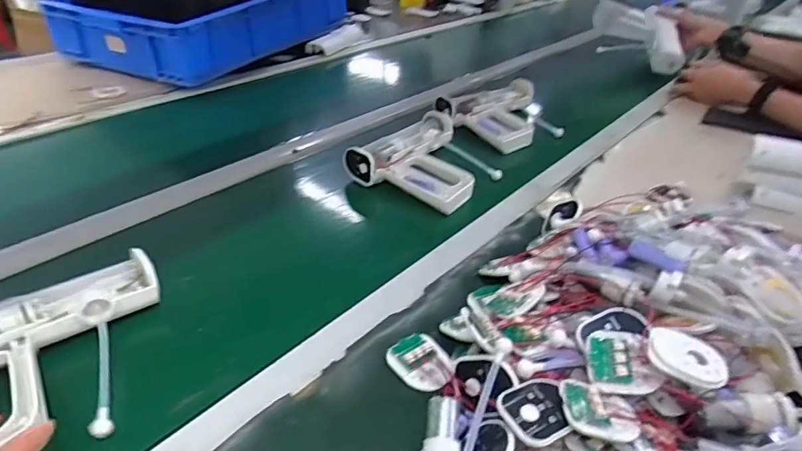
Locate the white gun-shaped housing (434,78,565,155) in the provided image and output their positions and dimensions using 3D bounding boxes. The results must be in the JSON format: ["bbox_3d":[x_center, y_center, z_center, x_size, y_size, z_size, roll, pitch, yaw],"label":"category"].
[{"bbox_3d":[0.195,-0.199,0.917,0.220,0.044,0.179,-23,41,-33],"label":"white gun-shaped housing"}]

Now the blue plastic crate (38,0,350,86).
[{"bbox_3d":[-0.429,-0.486,1.213,0.377,0.140,0.574,19,37,24],"label":"blue plastic crate"}]

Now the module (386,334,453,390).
[{"bbox_3d":[0.019,0.121,0.466,0.051,0.007,0.060,-20,39,-29],"label":"module"}]

